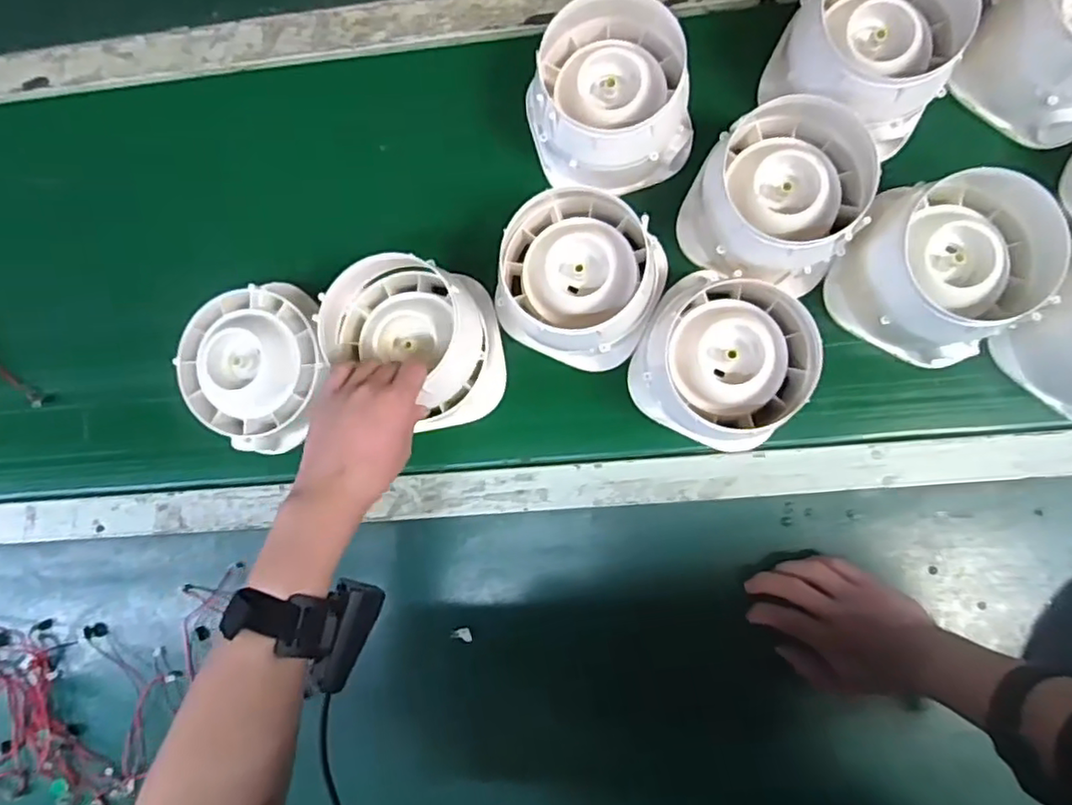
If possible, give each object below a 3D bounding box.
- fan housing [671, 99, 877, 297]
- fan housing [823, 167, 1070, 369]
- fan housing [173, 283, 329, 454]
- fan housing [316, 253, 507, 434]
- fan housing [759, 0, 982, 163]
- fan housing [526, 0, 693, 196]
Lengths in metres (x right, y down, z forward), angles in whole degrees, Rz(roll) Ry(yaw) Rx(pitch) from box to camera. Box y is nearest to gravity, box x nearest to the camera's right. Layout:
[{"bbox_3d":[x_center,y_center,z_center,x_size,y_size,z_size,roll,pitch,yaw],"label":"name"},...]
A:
[{"bbox_3d":[0.201,-0.173,0.525,0.137,0.088,0.144,0,88,4],"label":"fan housing"},{"bbox_3d":[0.325,-0.108,0.501,0.130,0.097,0.135,0,88,4],"label":"fan housing"},{"bbox_3d":[-0.247,-0.034,0.567,0.130,0.059,0.131,0,88,4],"label":"fan housing"},{"bbox_3d":[-0.102,-0.047,0.538,0.135,0.087,0.135,-7,87,4],"label":"fan housing"},{"bbox_3d":[0.276,-0.293,0.516,0.135,0.091,0.144,32,90,5],"label":"fan housing"},{"bbox_3d":[0.066,-0.259,0.528,0.122,0.098,0.128,2,88,4],"label":"fan housing"}]

